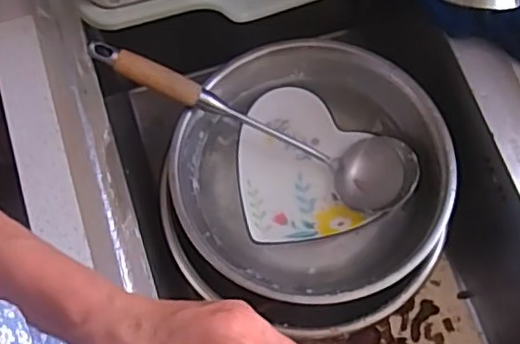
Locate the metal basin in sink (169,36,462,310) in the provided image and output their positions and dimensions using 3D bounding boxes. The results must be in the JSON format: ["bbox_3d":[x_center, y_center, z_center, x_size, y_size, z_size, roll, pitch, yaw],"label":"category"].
[{"bbox_3d":[0.056,-0.005,0.681,0.270,0.096,0.263,0,73,-1],"label":"metal basin in sink"}]

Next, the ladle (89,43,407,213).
[{"bbox_3d":[-0.008,-0.050,0.665,0.357,0.081,0.084,23,73,-16],"label":"ladle"}]

